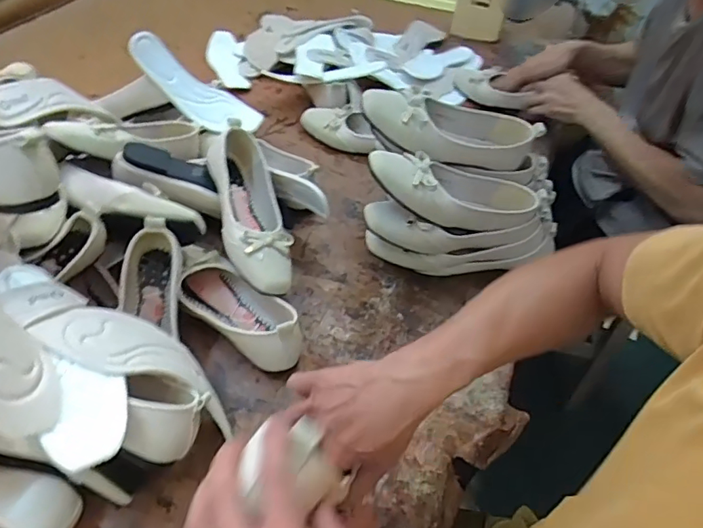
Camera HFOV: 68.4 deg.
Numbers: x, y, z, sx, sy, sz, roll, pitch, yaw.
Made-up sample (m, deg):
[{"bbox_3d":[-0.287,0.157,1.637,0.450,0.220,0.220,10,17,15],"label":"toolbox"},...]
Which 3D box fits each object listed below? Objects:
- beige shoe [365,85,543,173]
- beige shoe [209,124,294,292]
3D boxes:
[{"bbox_3d":[0.128,-0.187,0.692,0.251,0.065,0.090,4,45,-24],"label":"beige shoe"},{"bbox_3d":[-0.131,-0.072,0.676,0.082,0.081,0.235,-10,49,-15],"label":"beige shoe"}]

